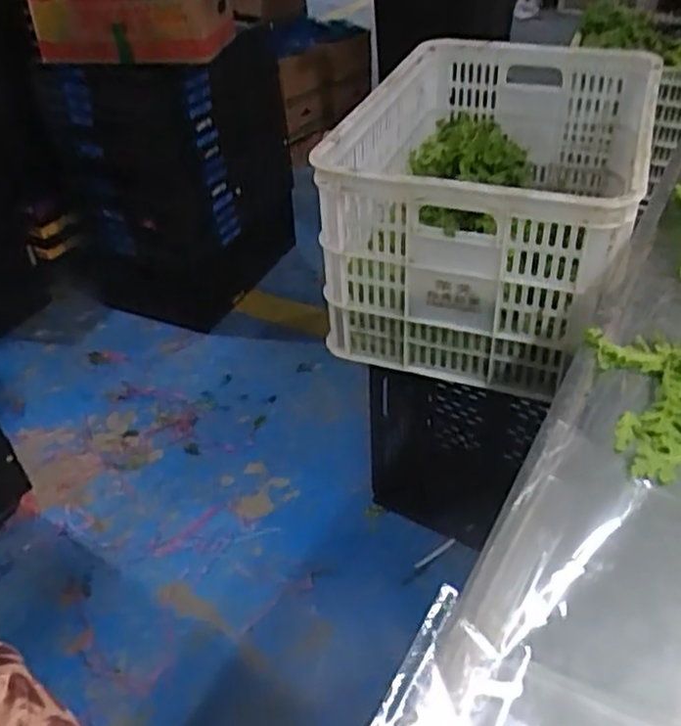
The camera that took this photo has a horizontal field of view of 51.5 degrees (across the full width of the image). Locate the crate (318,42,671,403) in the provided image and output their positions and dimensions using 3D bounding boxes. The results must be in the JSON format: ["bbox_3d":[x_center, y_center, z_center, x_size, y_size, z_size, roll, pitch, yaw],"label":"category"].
[{"bbox_3d":[0.269,-0.297,1.185,0.411,0.307,0.657,12,41,17],"label":"crate"}]

